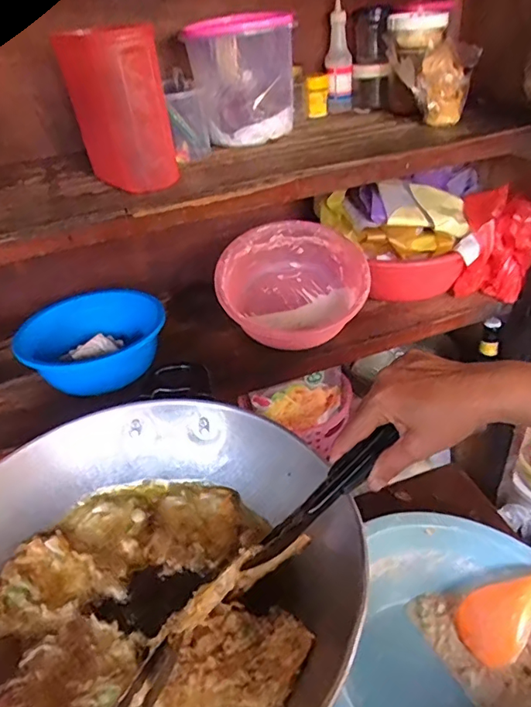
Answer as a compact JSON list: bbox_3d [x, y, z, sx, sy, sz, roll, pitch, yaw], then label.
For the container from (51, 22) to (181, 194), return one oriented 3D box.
[{"bbox_3d":[-0.179,-0.298,0.643,0.080,0.170,0.121,-26,41,-26],"label":"container"}]

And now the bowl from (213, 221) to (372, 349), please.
[{"bbox_3d":[0.043,-0.115,0.874,0.237,0.131,0.183,-5,36,-1],"label":"bowl"}]

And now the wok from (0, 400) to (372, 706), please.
[{"bbox_3d":[-0.118,0.190,0.448,0.364,0.090,0.369,-3,36,2],"label":"wok"}]

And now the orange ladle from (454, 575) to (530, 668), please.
[{"bbox_3d":[0.275,0.239,0.542,0.182,0.023,0.068,-45,42,2],"label":"orange ladle"}]

